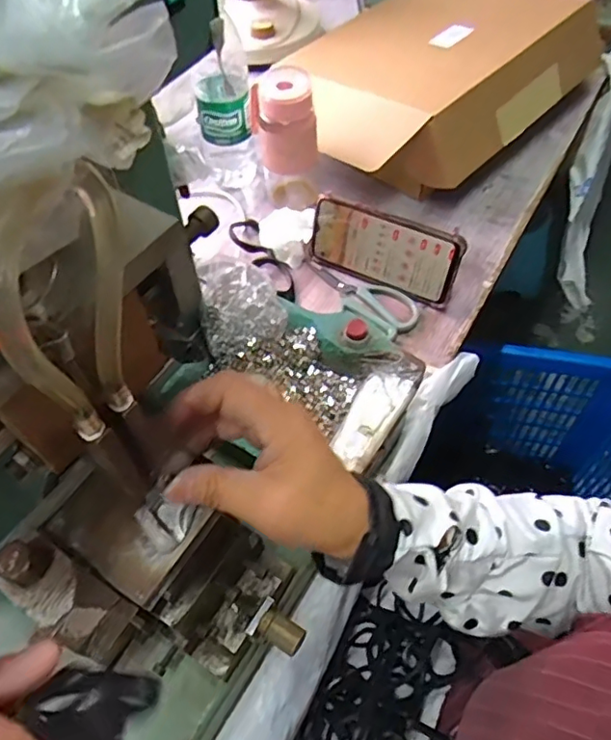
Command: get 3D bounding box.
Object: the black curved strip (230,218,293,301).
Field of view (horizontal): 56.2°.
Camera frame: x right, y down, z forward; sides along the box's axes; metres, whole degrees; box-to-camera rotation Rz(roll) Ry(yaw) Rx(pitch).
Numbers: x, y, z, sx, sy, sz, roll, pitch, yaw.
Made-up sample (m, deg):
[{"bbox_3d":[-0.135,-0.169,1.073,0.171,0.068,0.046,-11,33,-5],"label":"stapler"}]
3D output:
[{"bbox_3d":[-0.049,-0.130,0.657,0.041,0.023,0.152,-25,58,-14],"label":"black curved strip"}]

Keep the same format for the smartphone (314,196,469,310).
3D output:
[{"bbox_3d":[0.081,-0.130,0.609,0.164,0.079,0.009,25,43,16],"label":"smartphone"}]

